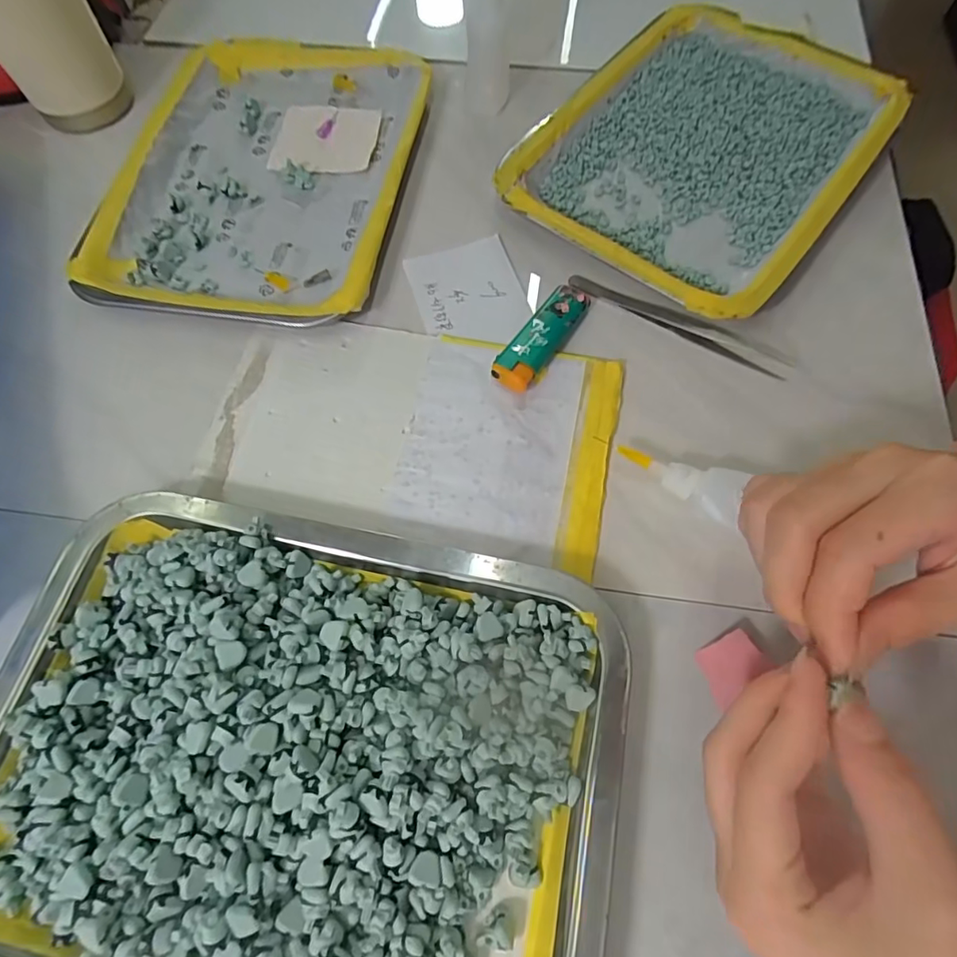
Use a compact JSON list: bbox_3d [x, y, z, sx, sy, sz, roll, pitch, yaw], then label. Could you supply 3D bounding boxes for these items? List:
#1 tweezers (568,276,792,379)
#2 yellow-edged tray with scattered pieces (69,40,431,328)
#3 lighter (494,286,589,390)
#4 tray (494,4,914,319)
[{"bbox_3d":[0.114,-0.091,0.327,0.131,0.006,0.014,29,70,14],"label":"tweezers"},{"bbox_3d":[-0.145,-0.207,0.377,0.192,0.018,0.250,8,66,6],"label":"yellow-edged tray with scattered pieces"},{"bbox_3d":[0.036,-0.080,0.315,0.023,0.015,0.078,32,71,15],"label":"lighter"},{"bbox_3d":[0.151,-0.223,0.374,0.184,0.024,0.263,35,71,16],"label":"tray"}]

